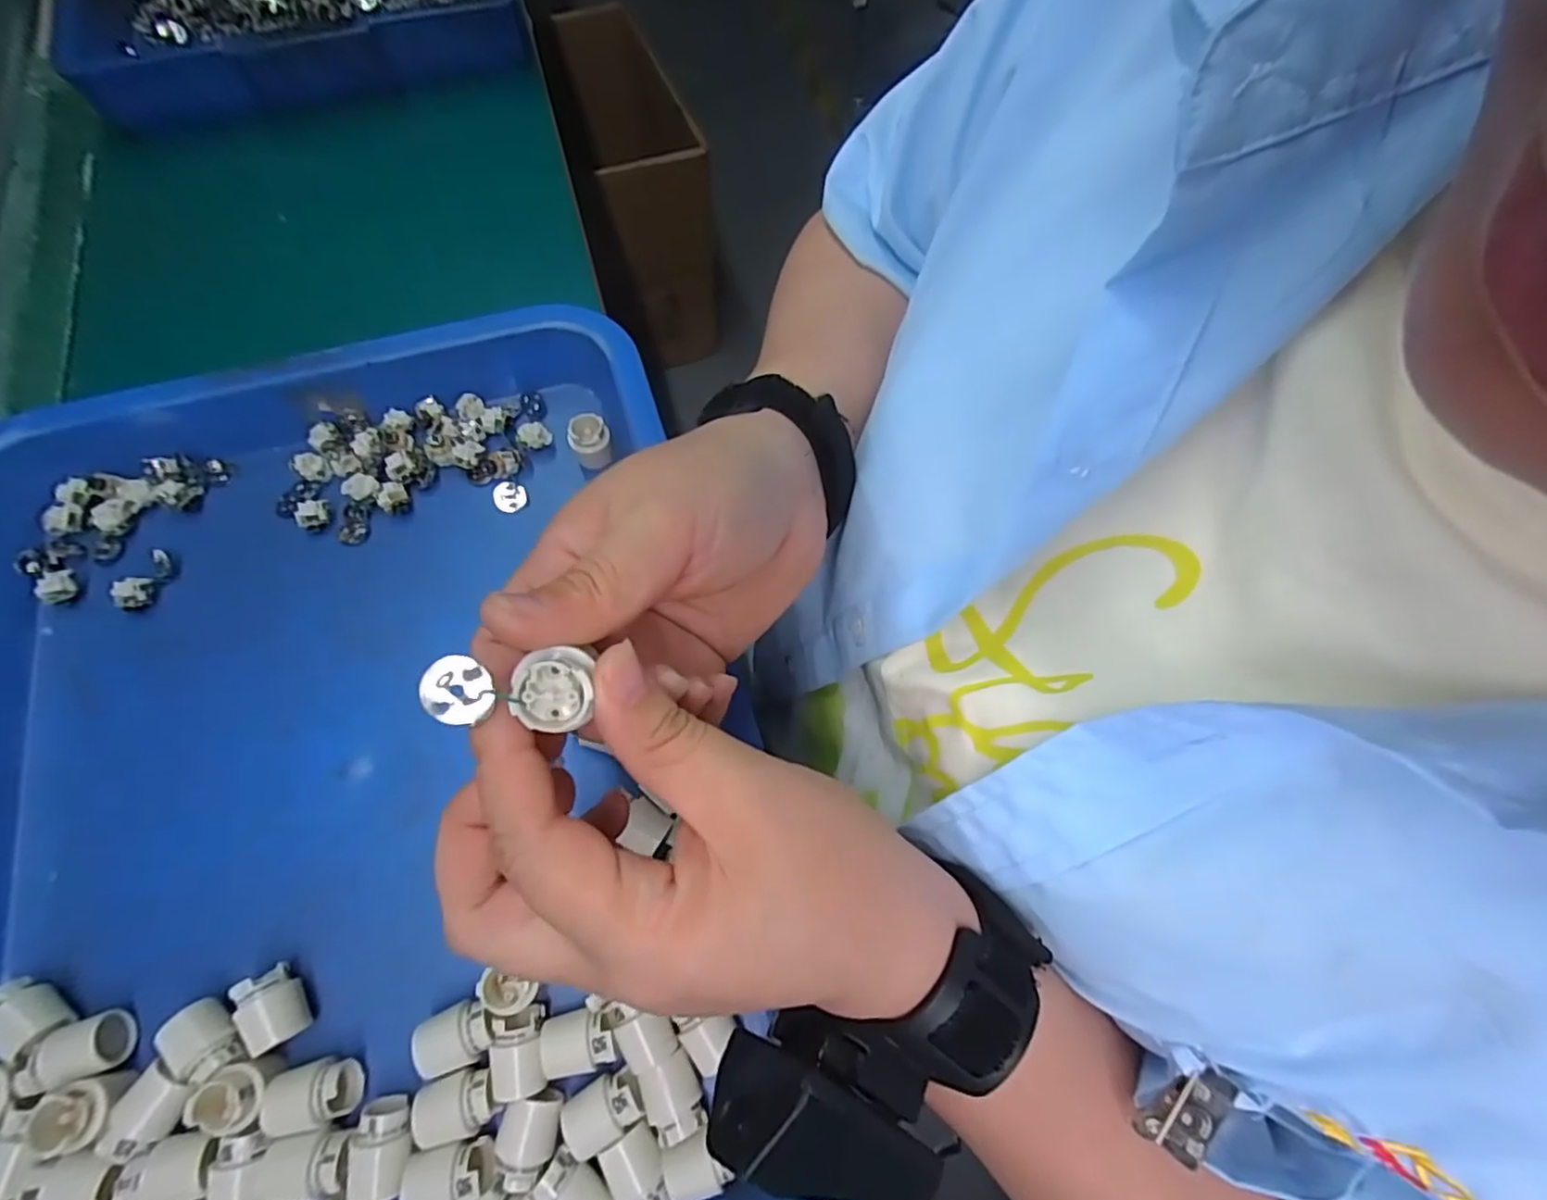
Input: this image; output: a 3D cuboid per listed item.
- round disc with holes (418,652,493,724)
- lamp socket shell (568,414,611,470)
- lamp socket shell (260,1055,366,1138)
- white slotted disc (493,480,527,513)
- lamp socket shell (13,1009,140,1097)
[{"bbox_3d":[-0.072,0.020,0.147,0.014,0.004,0.015,-1,92,-18],"label":"round disc with holes"},{"bbox_3d":[-0.098,-0.086,0.356,0.021,0.023,0.021,-20,69,-10],"label":"lamp socket shell"},{"bbox_3d":[-0.171,0.183,0.244,0.029,0.015,0.020,-15,68,-8],"label":"lamp socket shell"},{"bbox_3d":[-0.141,-0.056,0.350,0.016,0.004,0.016,1,67,-2],"label":"white slotted disc"},{"bbox_3d":[-0.262,0.169,0.247,0.028,0.018,0.021,-15,68,-8],"label":"lamp socket shell"}]

